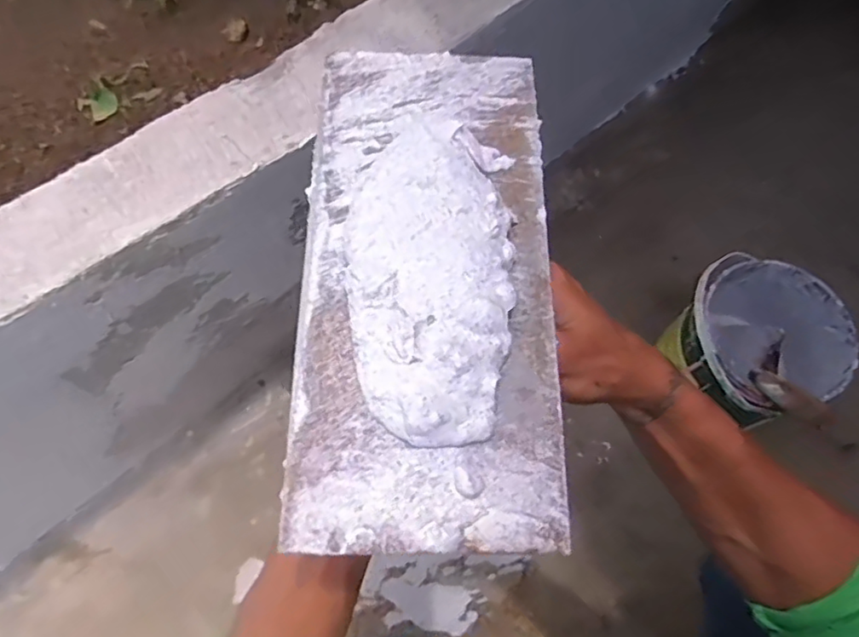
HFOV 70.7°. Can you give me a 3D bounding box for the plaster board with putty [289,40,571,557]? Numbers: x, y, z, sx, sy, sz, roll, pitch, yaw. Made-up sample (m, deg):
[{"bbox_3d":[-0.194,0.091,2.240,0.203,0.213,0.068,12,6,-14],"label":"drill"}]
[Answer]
[{"bbox_3d":[0.001,-0.028,0.265,0.106,0.021,0.239,1,68,0],"label":"plaster board with putty"}]

